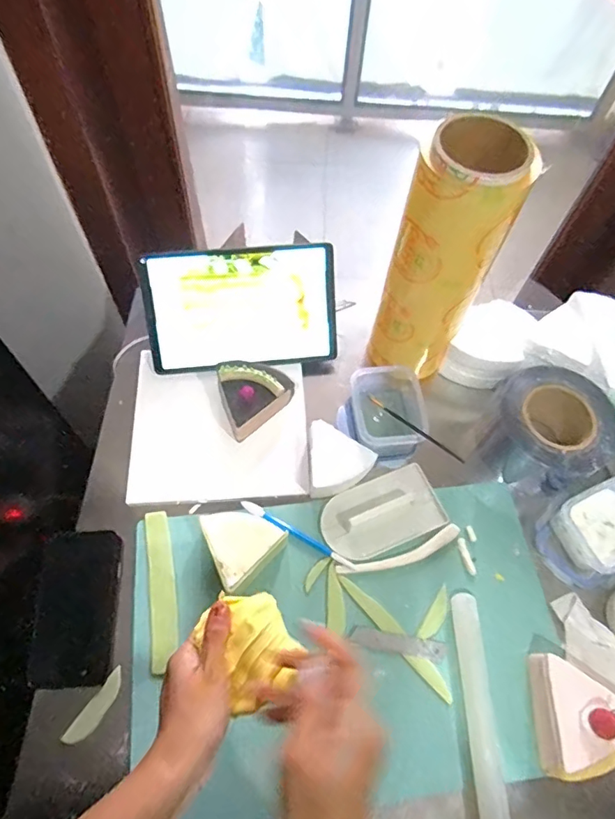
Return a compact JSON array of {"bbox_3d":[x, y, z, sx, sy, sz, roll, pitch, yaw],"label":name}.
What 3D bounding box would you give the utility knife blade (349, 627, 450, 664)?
[{"bbox_3d":[0.096,0.245,0.533,0.100,0.004,0.020,11,62,2],"label":"utility knife blade"}]

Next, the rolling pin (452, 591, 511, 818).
[{"bbox_3d":[0.169,0.303,0.503,0.029,0.026,0.225,0,62,-3],"label":"rolling pin"}]

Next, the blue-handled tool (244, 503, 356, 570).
[{"bbox_3d":[-0.011,0.144,0.583,0.150,0.010,0.013,29,64,12],"label":"blue-handled tool"}]

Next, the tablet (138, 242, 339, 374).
[{"bbox_3d":[-0.084,-0.128,0.656,0.241,0.149,0.012,-4,18,-5],"label":"tablet"}]

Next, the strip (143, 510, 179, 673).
[{"bbox_3d":[-0.158,0.191,0.549,0.027,0.011,0.163,-8,63,-8],"label":"strip"}]

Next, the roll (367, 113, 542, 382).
[{"bbox_3d":[0.143,-0.151,0.566,0.099,0.304,0.091,1,62,-3],"label":"roll"}]

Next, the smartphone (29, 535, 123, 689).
[{"bbox_3d":[-0.245,0.208,0.541,0.083,0.014,0.152,-1,62,-4],"label":"smartphone"}]

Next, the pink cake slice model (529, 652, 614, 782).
[{"bbox_3d":[0.265,0.291,0.485,0.084,0.070,0.102,5,62,-1],"label":"pink cake slice model"}]

